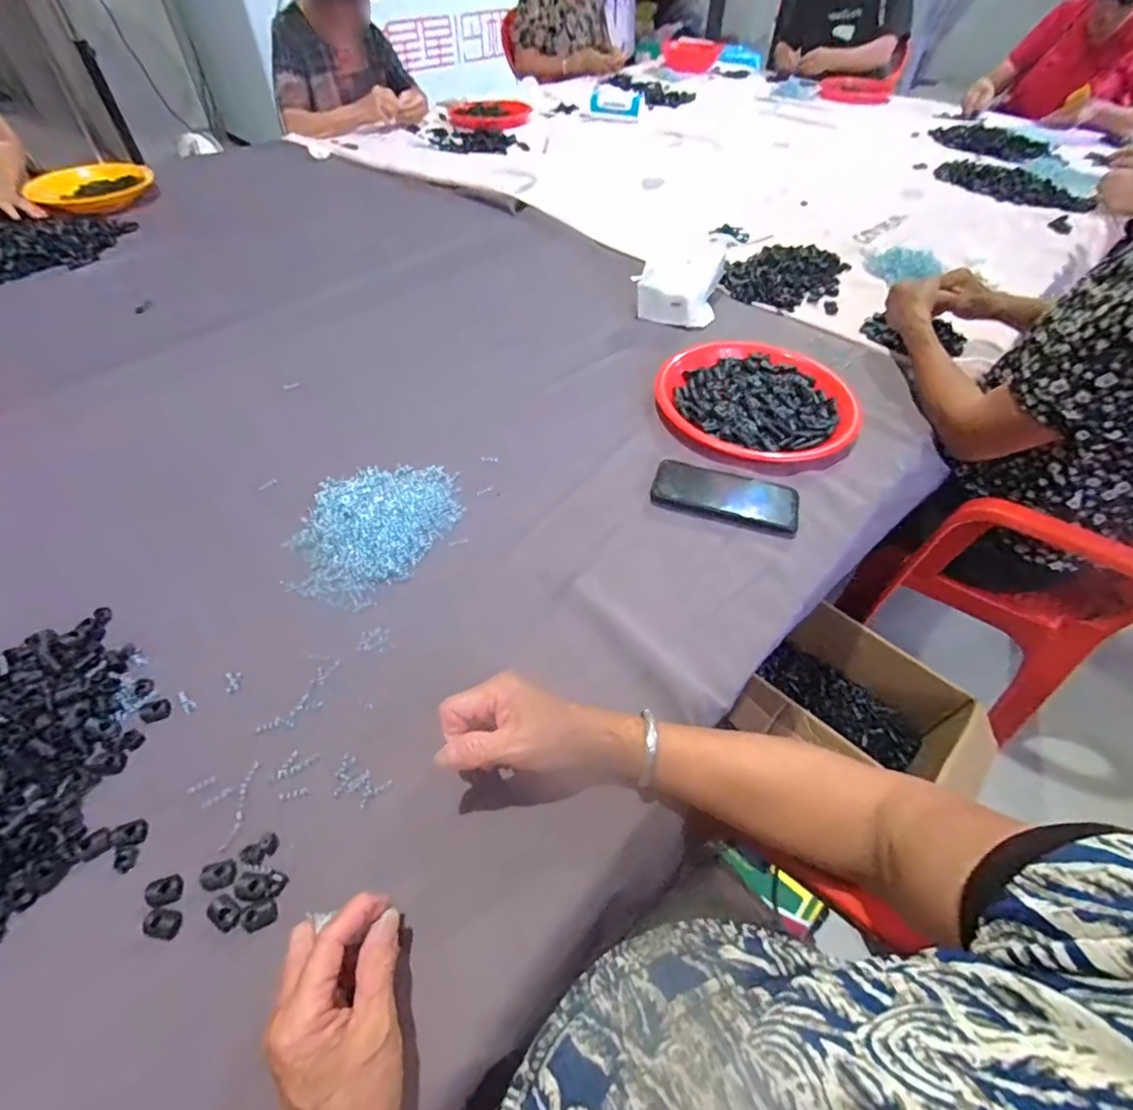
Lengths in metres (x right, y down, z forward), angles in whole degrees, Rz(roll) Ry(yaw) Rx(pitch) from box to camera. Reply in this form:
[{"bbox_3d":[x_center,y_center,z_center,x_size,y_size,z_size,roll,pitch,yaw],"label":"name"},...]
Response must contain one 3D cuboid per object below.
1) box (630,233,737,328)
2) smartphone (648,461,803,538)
[{"bbox_3d":[0.192,-0.456,0.903,0.122,0.078,0.173,17,53,12],"label":"box"},{"bbox_3d":[0.180,-0.068,0.627,0.160,0.007,0.085,13,52,8],"label":"smartphone"}]

